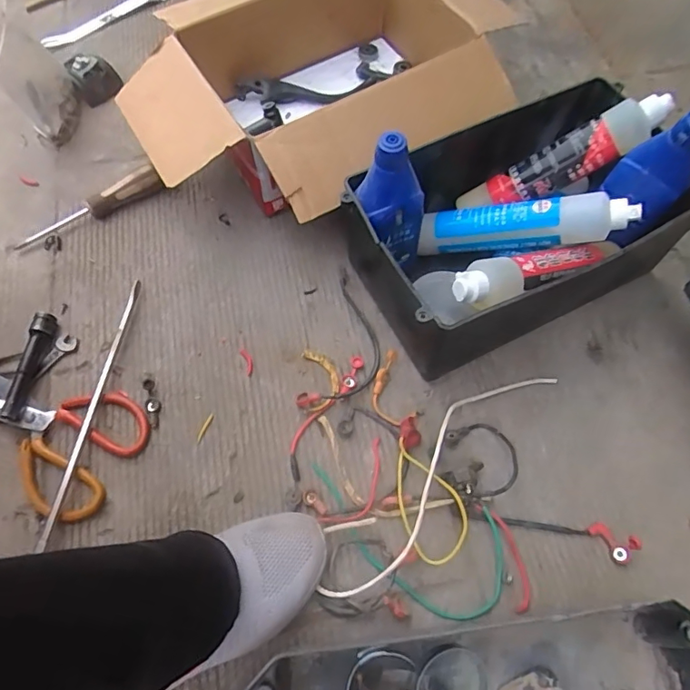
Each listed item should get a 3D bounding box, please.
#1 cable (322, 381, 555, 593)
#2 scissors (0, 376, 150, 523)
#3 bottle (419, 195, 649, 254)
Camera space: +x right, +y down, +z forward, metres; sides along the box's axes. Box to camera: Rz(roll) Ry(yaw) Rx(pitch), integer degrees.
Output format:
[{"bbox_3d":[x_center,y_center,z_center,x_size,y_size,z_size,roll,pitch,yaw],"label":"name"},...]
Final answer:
[{"bbox_3d":[0.097,0.126,0.529,0.063,0.032,0.334,41,72,19],"label":"cable"},{"bbox_3d":[-0.323,0.088,0.554,0.206,0.019,0.134,27,68,14],"label":"scissors"},{"bbox_3d":[0.200,-0.134,0.579,0.226,0.050,0.060,-1,62,27],"label":"bottle"}]

